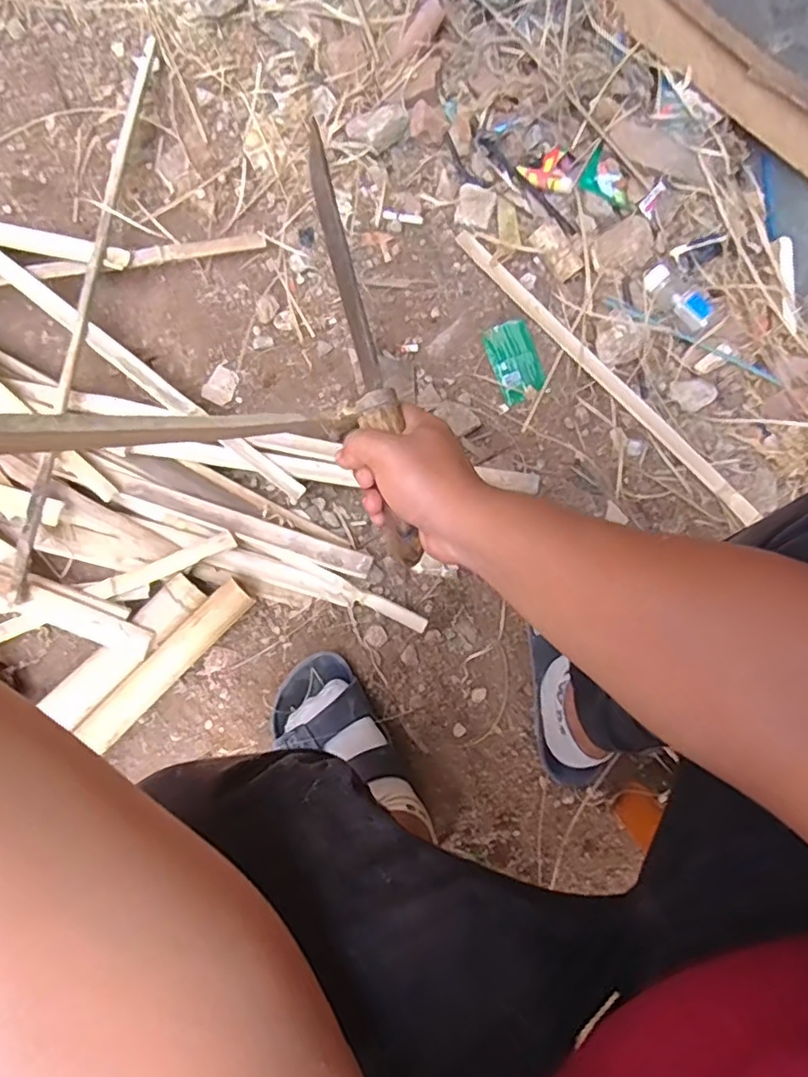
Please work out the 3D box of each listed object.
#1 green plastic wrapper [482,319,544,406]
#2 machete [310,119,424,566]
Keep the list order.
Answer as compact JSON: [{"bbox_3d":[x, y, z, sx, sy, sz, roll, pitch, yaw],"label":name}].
[{"bbox_3d":[0.135,-0.216,0.757,0.055,0.006,0.094,-22,81,-5],"label":"green plastic wrapper"},{"bbox_3d":[-0.031,-0.144,0.454,0.027,0.027,0.327,-13,85,-3],"label":"machete"}]

